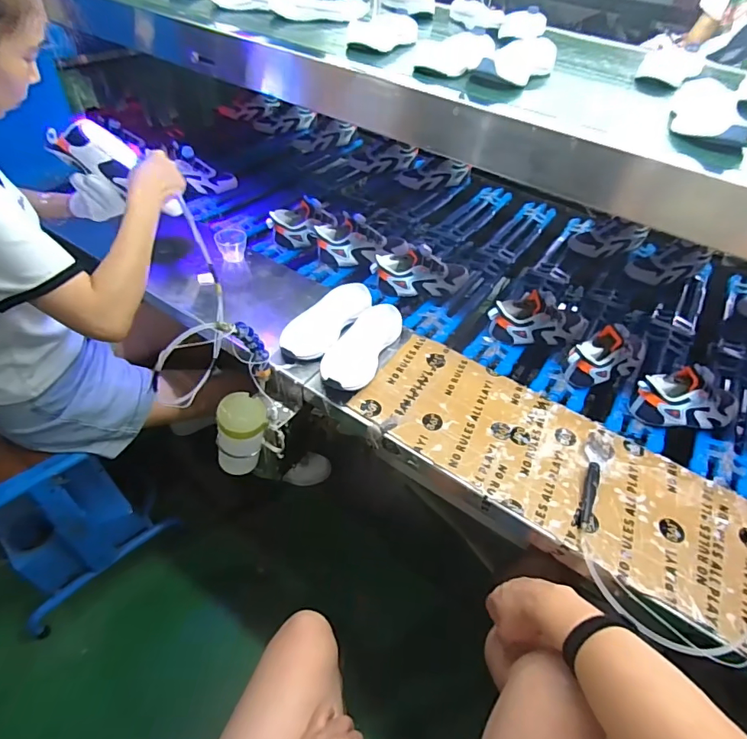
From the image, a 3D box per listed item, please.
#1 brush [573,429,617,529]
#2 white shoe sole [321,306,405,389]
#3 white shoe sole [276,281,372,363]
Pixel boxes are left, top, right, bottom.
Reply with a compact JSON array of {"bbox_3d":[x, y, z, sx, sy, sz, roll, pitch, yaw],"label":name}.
[{"bbox_3d":[0.328,0.154,0.691,0.041,0.013,0.194,27,51,21],"label":"brush"},{"bbox_3d":[-0.018,-0.038,0.822,0.081,0.037,0.225,22,49,17],"label":"white shoe sole"},{"bbox_3d":[-0.086,-0.091,0.864,0.093,0.038,0.221,27,51,21],"label":"white shoe sole"}]

